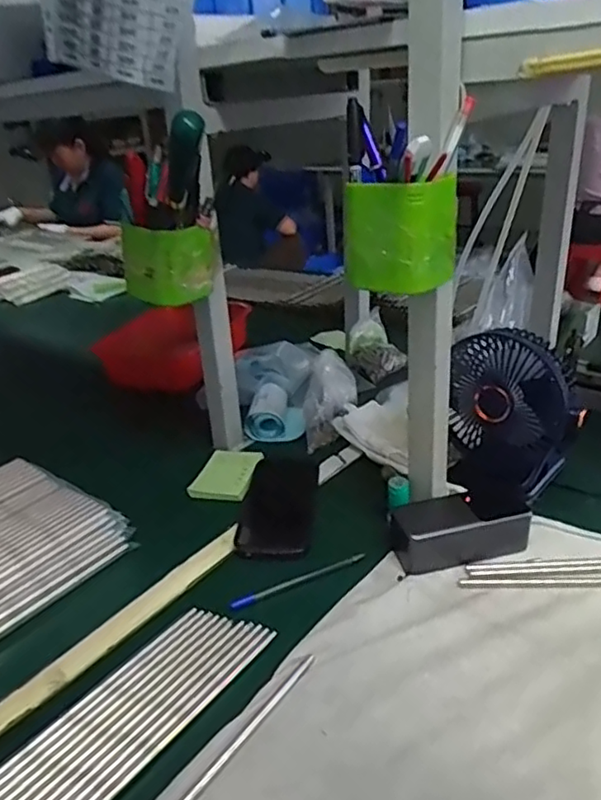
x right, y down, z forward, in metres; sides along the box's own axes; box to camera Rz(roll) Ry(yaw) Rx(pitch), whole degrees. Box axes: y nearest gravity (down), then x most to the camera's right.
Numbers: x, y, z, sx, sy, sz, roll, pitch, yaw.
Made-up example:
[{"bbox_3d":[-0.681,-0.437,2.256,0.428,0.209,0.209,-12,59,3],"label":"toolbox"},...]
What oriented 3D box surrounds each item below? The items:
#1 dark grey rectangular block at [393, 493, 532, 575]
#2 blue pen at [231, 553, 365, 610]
[{"bbox_3d":[0.158,0.125,0.617,0.133,0.046,0.064,-10,26,-11],"label":"dark grey rectangular block"},{"bbox_3d":[-0.001,0.175,0.598,0.138,0.005,0.013,-16,29,-21],"label":"blue pen"}]

